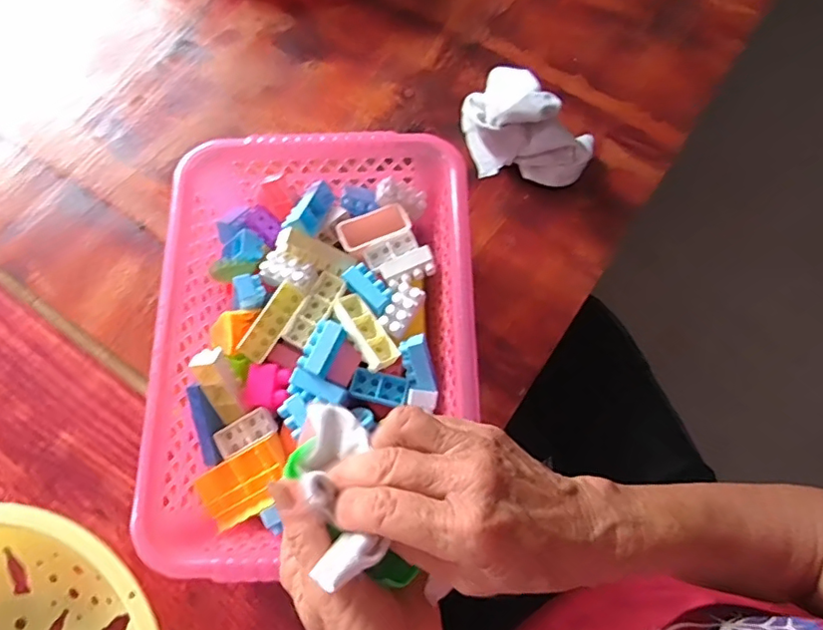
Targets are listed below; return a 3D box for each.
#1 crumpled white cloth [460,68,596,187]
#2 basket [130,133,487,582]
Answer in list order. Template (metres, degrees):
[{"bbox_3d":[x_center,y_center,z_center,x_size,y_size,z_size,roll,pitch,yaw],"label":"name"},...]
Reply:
[{"bbox_3d":[0.097,-0.161,0.484,0.073,0.065,0.116,-44,77,-12],"label":"crumpled white cloth"},{"bbox_3d":[-0.060,0.020,0.420,0.223,0.081,0.296,-1,73,0],"label":"basket"}]

